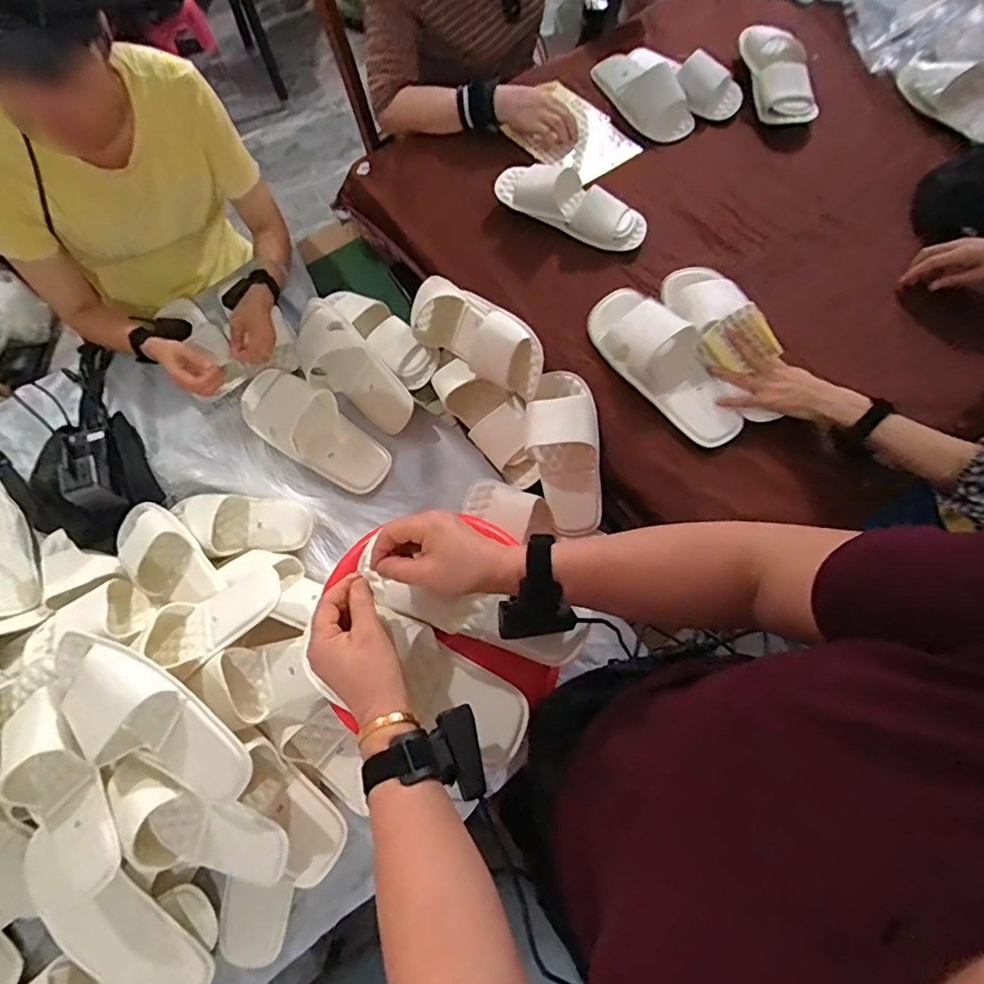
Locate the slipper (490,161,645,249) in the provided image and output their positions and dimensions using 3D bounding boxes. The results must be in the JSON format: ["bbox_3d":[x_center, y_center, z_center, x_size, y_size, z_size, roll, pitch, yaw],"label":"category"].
[{"bbox_3d":[0.131,-0.483,0.901,0.259,0.078,0.109,31,73,11],"label":"slipper"}]

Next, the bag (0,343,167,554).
[{"bbox_3d":[-0.656,-0.076,0.841,0.348,0.124,0.250,42,75,14],"label":"bag"}]

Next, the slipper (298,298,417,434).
[{"bbox_3d":[-0.236,-0.209,0.910,0.273,0.056,0.113,41,116,7],"label":"slipper"}]

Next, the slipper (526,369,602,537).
[{"bbox_3d":[0.108,-0.057,0.807,0.103,0.050,0.240,-9,93,-3],"label":"slipper"}]

